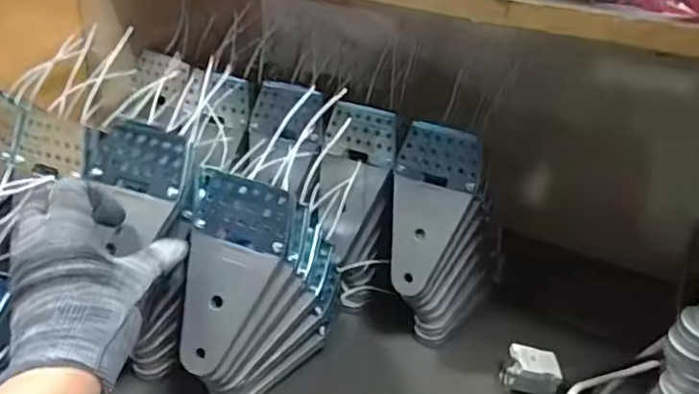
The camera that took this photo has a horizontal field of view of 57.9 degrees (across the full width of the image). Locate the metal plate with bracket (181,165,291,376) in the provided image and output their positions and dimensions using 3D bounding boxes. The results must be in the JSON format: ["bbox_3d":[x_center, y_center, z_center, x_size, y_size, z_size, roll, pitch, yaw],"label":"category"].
[{"bbox_3d":[-0.086,0.053,0.438,0.069,0.134,0.015,13,-5,11],"label":"metal plate with bracket"}]

